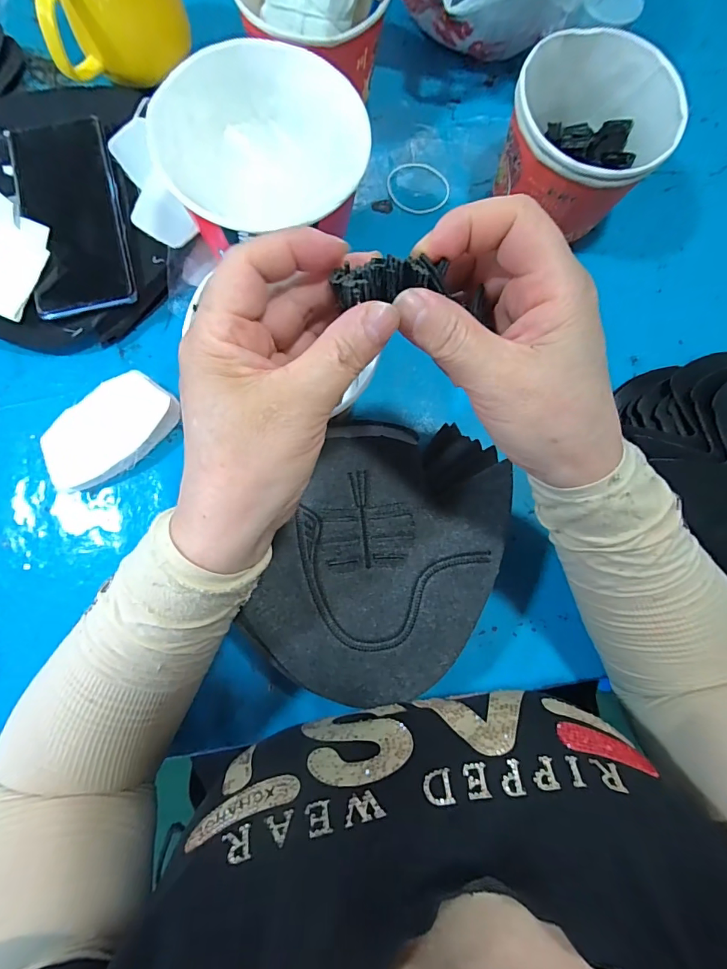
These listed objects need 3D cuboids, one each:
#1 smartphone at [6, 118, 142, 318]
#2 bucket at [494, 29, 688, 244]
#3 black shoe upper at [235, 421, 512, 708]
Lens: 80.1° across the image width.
[{"bbox_3d":[-0.224,-0.208,0.328,0.071,0.012,0.155,-13,84,-5],"label":"smartphone"},{"bbox_3d":[0.167,-0.259,0.347,0.108,0.090,0.104,1,81,-4],"label":"bucket"},{"bbox_3d":[0.015,0.044,0.273,0.128,0.015,0.176,24,82,0],"label":"black shoe upper"}]

